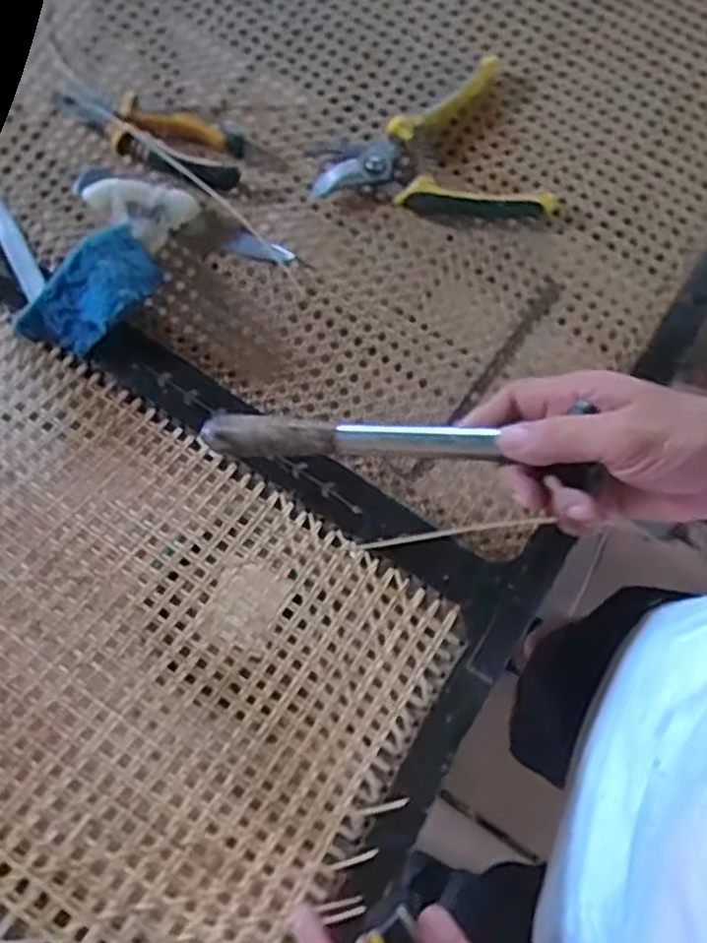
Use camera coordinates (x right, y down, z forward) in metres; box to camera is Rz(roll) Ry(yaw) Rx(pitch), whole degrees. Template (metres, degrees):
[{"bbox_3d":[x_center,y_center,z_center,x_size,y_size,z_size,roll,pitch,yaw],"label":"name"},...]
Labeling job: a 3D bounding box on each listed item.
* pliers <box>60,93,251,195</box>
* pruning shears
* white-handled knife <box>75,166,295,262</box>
[{"bbox_3d":[-0.164,-0.270,0.598,0.155,0.018,0.055,20,78,6],"label":"pliers"},{"bbox_3d":[0.056,-0.241,0.592,0.170,0.018,0.142,-20,77,-3],"label":"pruning shears"},{"bbox_3d":[-0.137,-0.198,0.584,0.180,0.026,0.035,23,79,6],"label":"white-handled knife"}]

